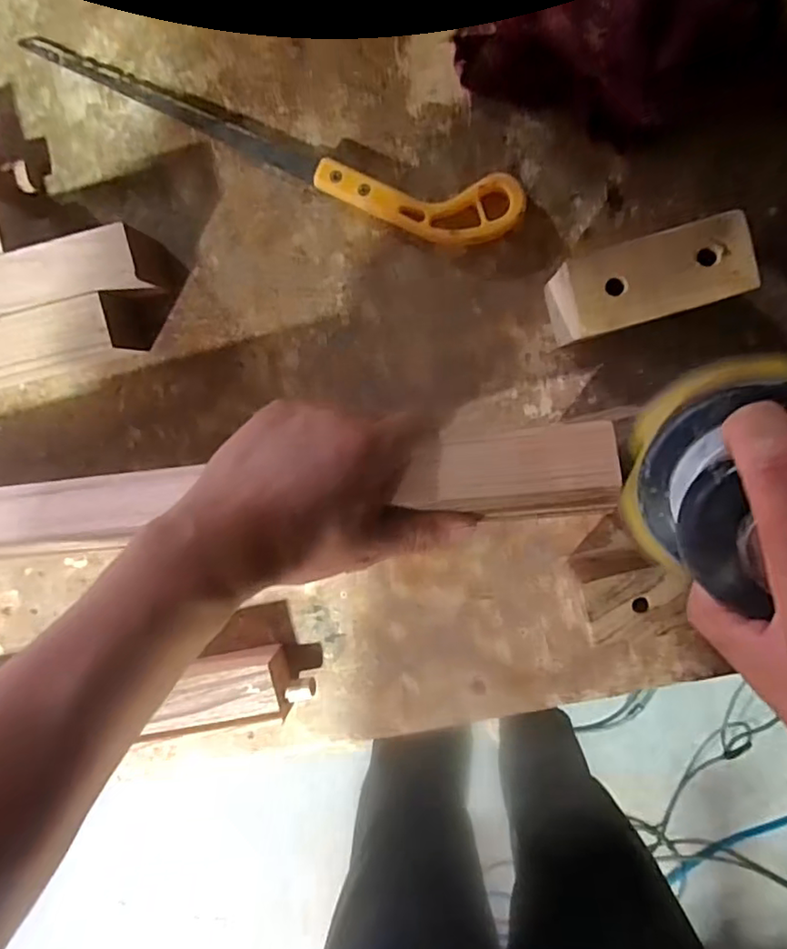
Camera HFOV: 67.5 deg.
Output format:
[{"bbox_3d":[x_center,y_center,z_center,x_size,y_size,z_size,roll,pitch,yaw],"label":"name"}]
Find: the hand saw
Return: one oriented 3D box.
[{"bbox_3d":[-0.082,-0.209,0.379,0.334,0.014,0.046,19,99,4],"label":"hand saw"}]

